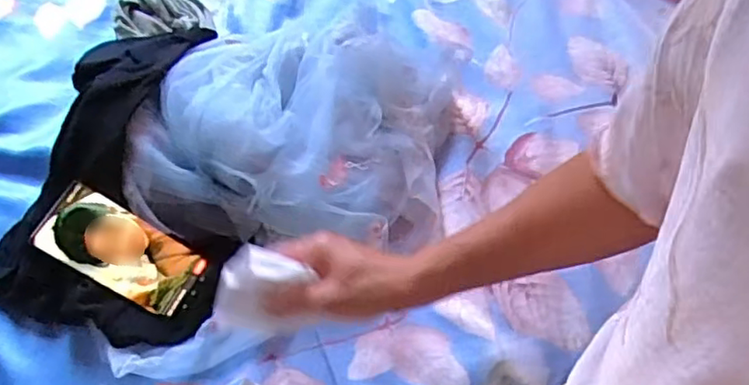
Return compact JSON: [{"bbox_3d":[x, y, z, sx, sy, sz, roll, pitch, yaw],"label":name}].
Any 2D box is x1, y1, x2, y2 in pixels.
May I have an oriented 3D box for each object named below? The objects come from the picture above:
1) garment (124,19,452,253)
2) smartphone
[{"bbox_3d":[-0.074,-0.078,0.670,0.308,0.108,0.301,7,63,1],"label":"garment"},{"bbox_3d":[-0.245,0.059,0.609,0.155,0.006,0.071,35,73,-18],"label":"smartphone"}]

